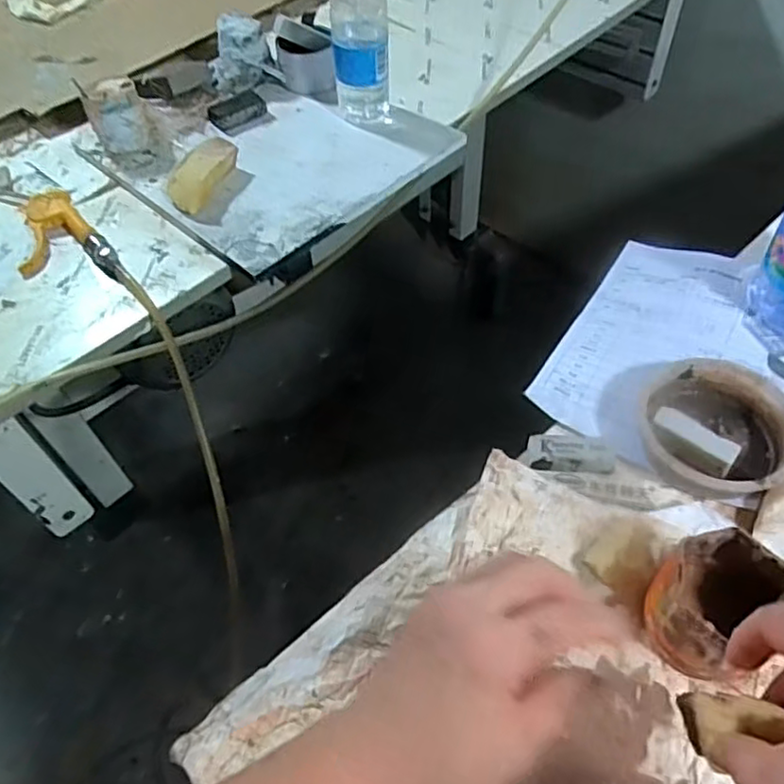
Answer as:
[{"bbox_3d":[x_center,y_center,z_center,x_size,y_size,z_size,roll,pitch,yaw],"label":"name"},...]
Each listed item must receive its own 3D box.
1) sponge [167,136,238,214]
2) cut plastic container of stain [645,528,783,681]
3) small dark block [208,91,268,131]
[{"bbox_3d":[-0.222,-0.252,0.761,0.052,0.042,0.105,17,57,14],"label":"sponge"},{"bbox_3d":[0.216,0.141,0.447,0.082,0.066,0.067,-35,60,-21],"label":"cut plastic container of stain"},{"bbox_3d":[-0.198,-0.365,0.853,0.074,0.020,0.034,-30,59,-18],"label":"small dark block"}]

